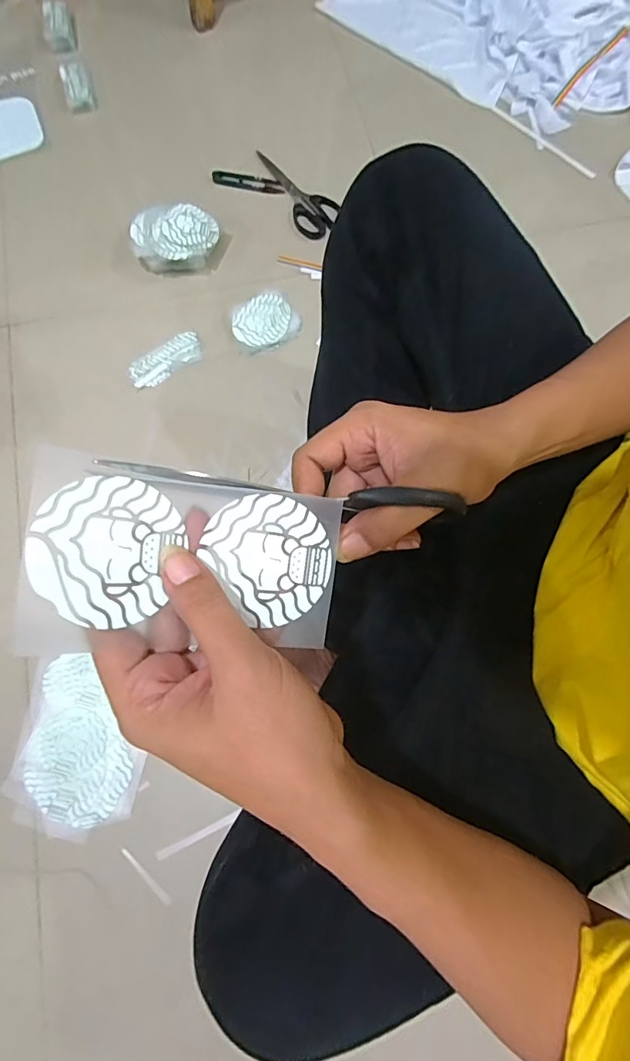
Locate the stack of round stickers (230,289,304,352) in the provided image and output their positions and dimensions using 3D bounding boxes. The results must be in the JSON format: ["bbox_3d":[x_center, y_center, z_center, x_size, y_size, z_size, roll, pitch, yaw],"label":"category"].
[{"bbox_3d":[-0.072,-0.300,0.677,0.090,0.013,0.087,-42,80,-12],"label":"stack of round stickers"}]

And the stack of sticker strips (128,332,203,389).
[{"bbox_3d":[-0.210,-0.240,0.664,0.108,0.009,0.047,-32,78,-10],"label":"stack of sticker strips"}]

